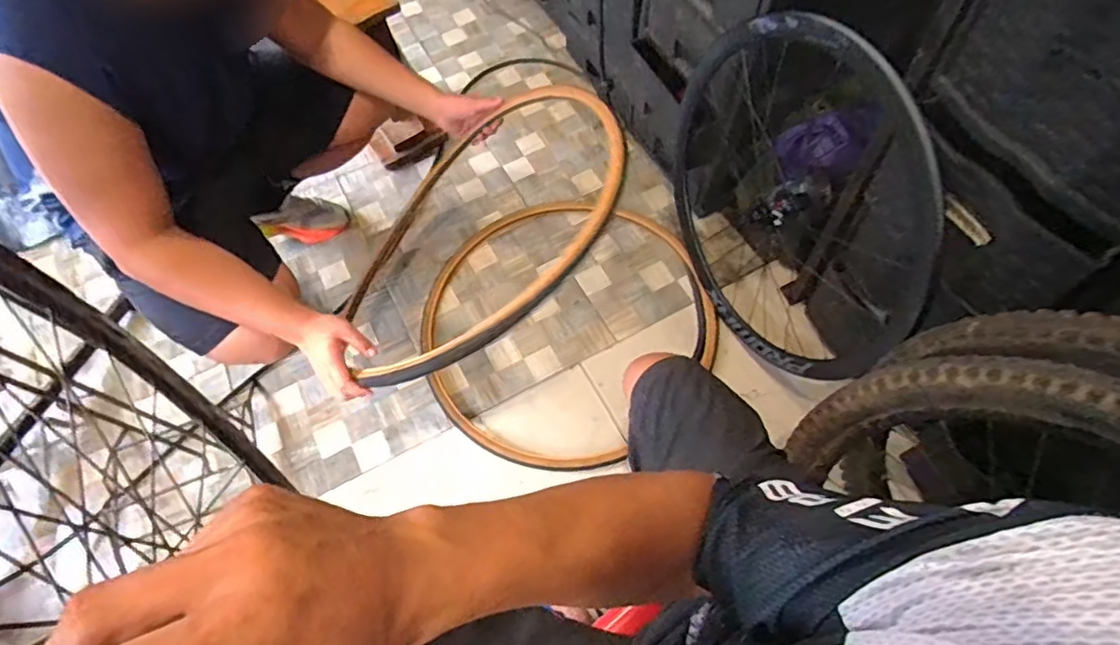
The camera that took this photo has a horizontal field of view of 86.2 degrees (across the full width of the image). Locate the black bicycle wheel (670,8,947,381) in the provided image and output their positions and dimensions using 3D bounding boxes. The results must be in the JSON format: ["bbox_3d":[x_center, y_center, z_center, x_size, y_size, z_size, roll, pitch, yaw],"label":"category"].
[{"bbox_3d":[0.381,-0.231,1.069,0.153,0.609,0.659,-24,64,-8],"label":"black bicycle wheel"}]

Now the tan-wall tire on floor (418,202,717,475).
[{"bbox_3d":[0.011,0.005,1.329,0.642,0.050,0.648,-1,63,3],"label":"tan-wall tire on floor"}]

